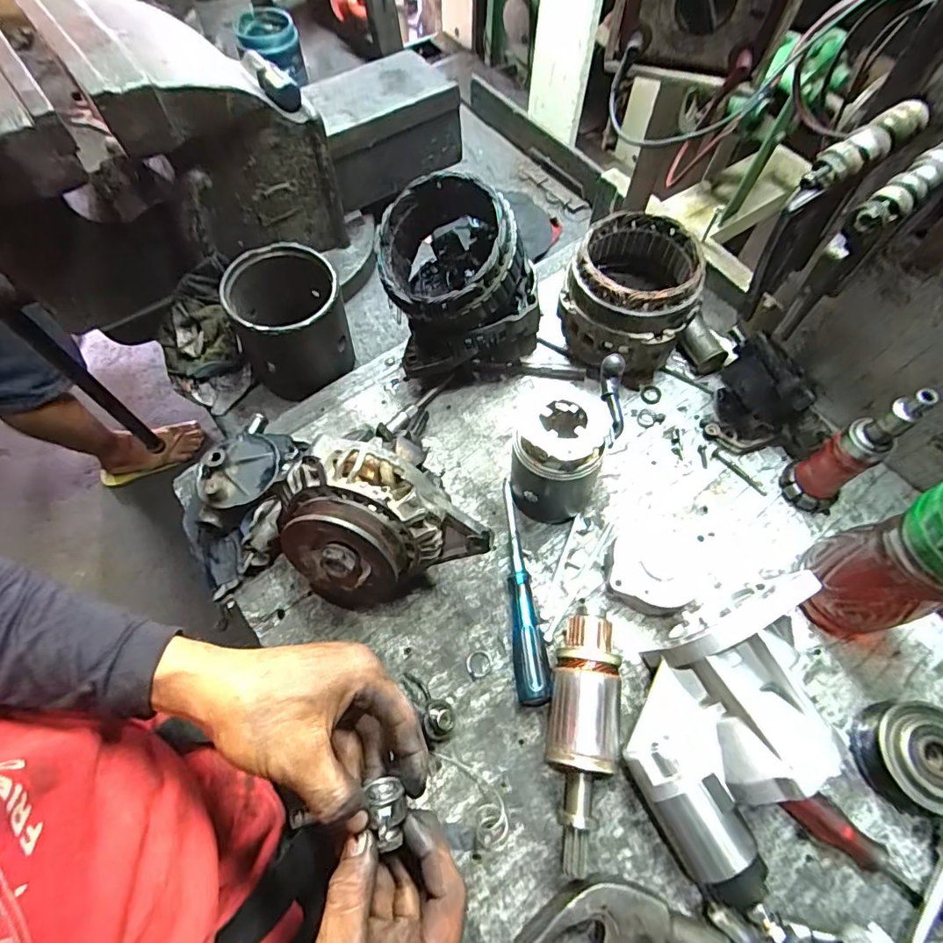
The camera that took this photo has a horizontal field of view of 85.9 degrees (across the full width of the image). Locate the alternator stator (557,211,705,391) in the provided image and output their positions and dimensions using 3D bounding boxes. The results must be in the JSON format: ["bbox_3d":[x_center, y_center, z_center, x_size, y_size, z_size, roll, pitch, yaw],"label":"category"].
[{"bbox_3d":[0.157,-0.174,0.523,0.127,0.121,0.124,21,66,8],"label":"alternator stator"}]

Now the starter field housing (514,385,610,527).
[{"bbox_3d":[0.074,-0.012,0.448,0.078,0.115,0.085,2,65,0],"label":"starter field housing"}]

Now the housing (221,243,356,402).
[{"bbox_3d":[-0.189,-0.154,0.529,0.110,0.102,0.108,-17,66,-9],"label":"housing"}]

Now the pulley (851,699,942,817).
[{"bbox_3d":[0.333,0.213,0.380,0.063,0.043,0.067,1,65,-1],"label":"pulley"}]

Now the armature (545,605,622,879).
[{"bbox_3d":[0.082,0.194,0.383,0.051,0.052,0.176,6,65,2],"label":"armature"}]

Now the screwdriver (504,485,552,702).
[{"bbox_3d":[0.045,0.100,0.443,0.029,0.026,0.190,-3,65,-3],"label":"screwdriver"}]

